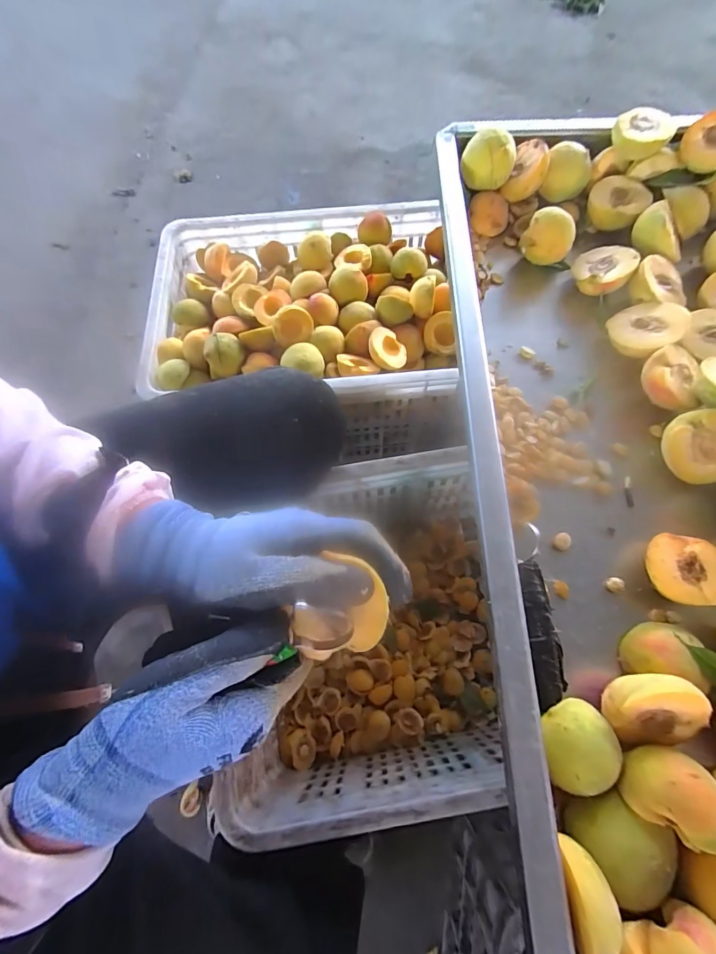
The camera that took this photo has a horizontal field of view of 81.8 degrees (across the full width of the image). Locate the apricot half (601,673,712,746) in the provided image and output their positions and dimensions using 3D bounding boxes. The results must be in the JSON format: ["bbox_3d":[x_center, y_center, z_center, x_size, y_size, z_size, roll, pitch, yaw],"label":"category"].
[{"bbox_3d":[0.193,0.151,0.271,0.057,0.028,0.035,-22,98,17],"label":"apricot half"}]

